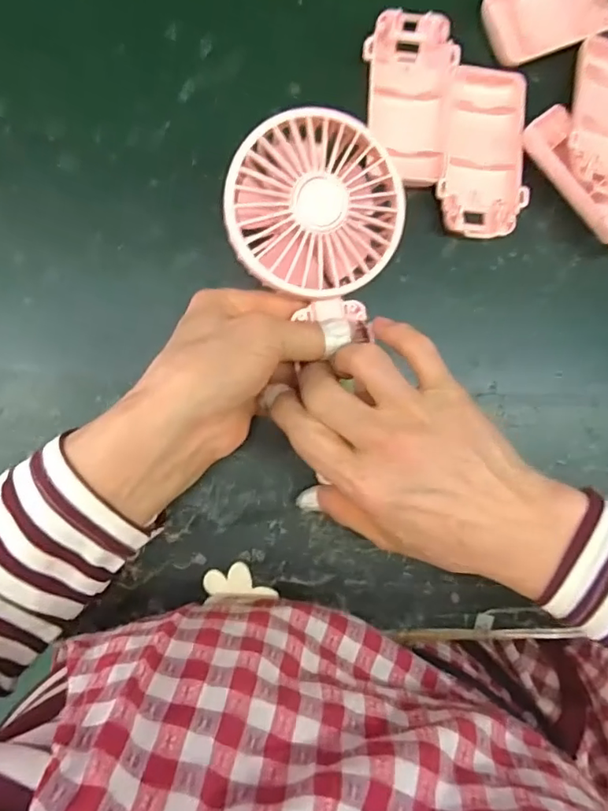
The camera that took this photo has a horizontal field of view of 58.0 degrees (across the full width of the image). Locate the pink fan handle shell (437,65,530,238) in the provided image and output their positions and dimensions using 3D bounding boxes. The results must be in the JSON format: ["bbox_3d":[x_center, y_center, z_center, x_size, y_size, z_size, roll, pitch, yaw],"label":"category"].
[{"bbox_3d":[0.103,-0.148,0.321,0.049,0.015,0.098,1,89,-5],"label":"pink fan handle shell"}]

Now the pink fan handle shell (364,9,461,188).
[{"bbox_3d":[0.060,-0.176,0.318,0.050,0.014,0.095,4,89,-5],"label":"pink fan handle shell"}]

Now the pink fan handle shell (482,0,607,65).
[{"bbox_3d":[0.156,-0.239,0.328,0.095,0.012,0.049,-22,91,-5],"label":"pink fan handle shell"}]

